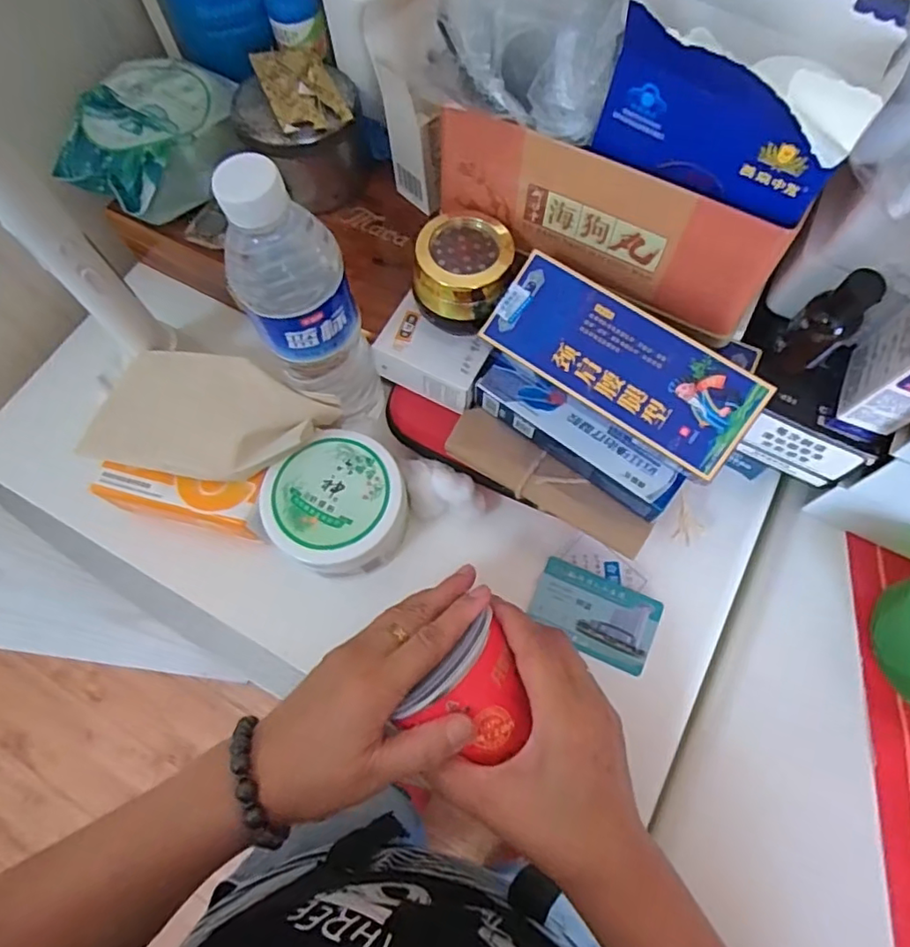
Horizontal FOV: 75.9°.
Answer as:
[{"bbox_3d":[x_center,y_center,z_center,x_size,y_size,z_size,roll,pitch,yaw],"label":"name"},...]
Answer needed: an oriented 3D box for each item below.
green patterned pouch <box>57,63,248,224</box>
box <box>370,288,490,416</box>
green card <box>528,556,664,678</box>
[{"bbox_3d":[-0.224,-0.253,0.450,0.099,0.053,0.129,20,70,10],"label":"green patterned pouch"},{"bbox_3d":[-0.014,-0.081,0.399,0.072,0.028,0.053,24,71,12],"label":"box"},{"bbox_3d":[0.098,0.098,0.409,0.085,0.004,0.054,23,74,9],"label":"green card"}]

